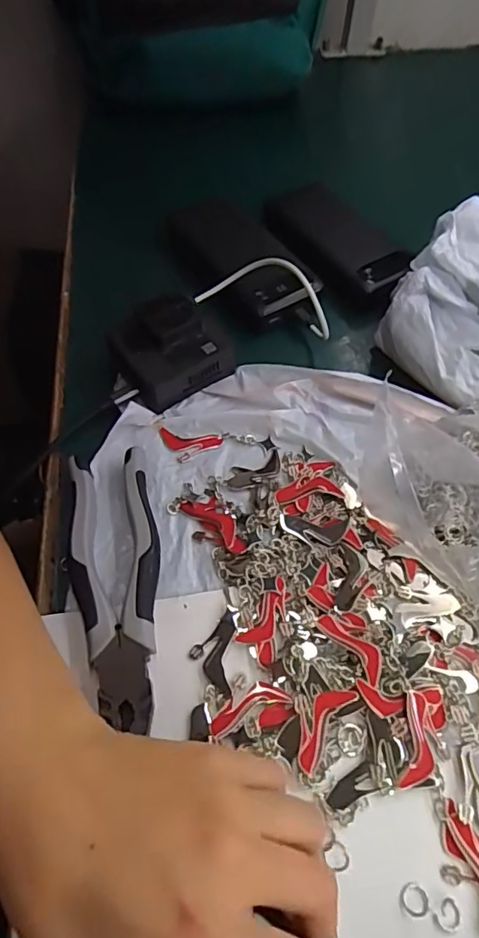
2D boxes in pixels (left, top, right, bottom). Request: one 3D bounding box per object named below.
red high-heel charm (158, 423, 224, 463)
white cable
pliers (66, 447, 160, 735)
[{"bbox_3d":[-0.038,-0.017,0.385,0.049,0.004,0.027,10,61,7],"label":"red high-heel charm"},{"bbox_3d":[0.021,-0.134,0.413,0.106,0.055,0.031,17,59,8],"label":"white cable"},{"bbox_3d":[-0.074,0.066,0.323,0.051,0.020,0.167,-12,61,-6],"label":"pliers"}]

